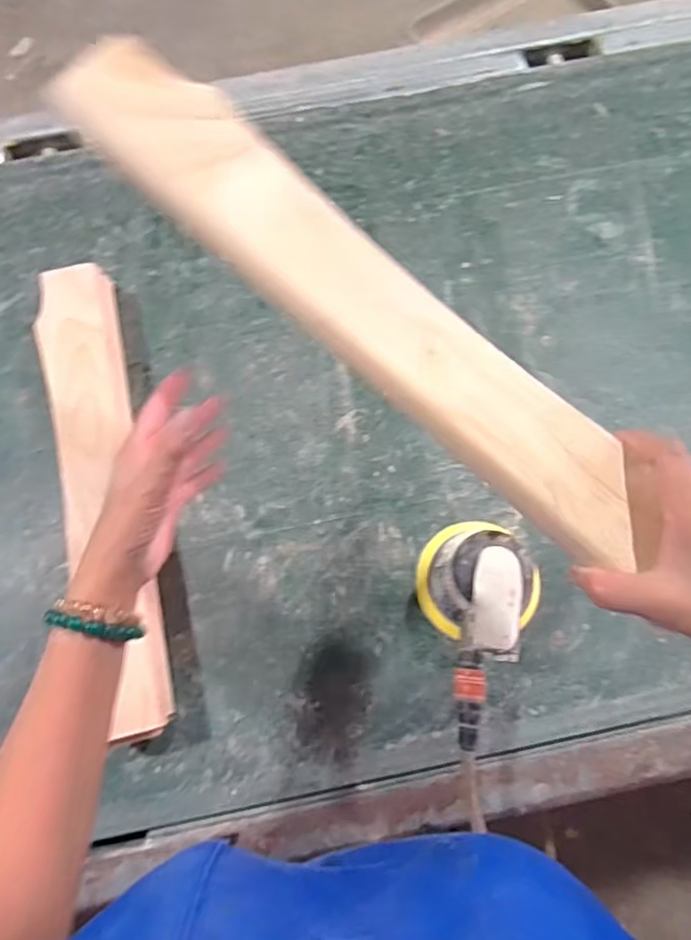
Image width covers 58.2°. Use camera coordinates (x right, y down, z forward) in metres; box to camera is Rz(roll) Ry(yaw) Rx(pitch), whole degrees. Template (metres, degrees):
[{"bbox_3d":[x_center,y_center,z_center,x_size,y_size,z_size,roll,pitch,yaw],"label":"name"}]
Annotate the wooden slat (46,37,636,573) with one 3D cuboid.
[{"bbox_3d":[0.007,-0.101,0.368,0.413,0.019,0.069,41,77,0],"label":"wooden slat"}]

